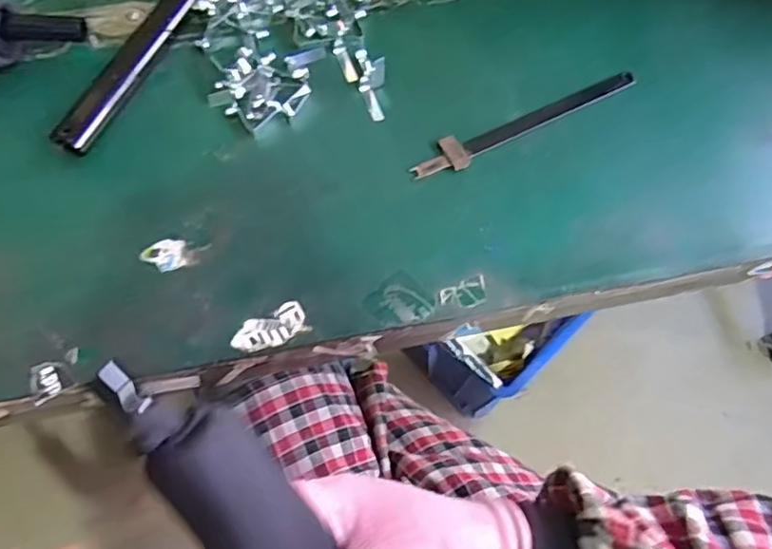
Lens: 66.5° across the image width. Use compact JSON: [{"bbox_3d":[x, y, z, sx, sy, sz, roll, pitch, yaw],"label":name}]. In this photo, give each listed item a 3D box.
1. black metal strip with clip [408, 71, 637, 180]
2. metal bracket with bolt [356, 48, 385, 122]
[{"bbox_3d":[0.095,-0.103,0.397,0.172,0.005,0.023,-26,72,-11],"label":"black metal strip with clip"},{"bbox_3d":[-0.010,-0.131,0.402,0.019,0.008,0.054,-3,69,-3],"label":"metal bracket with bolt"}]

